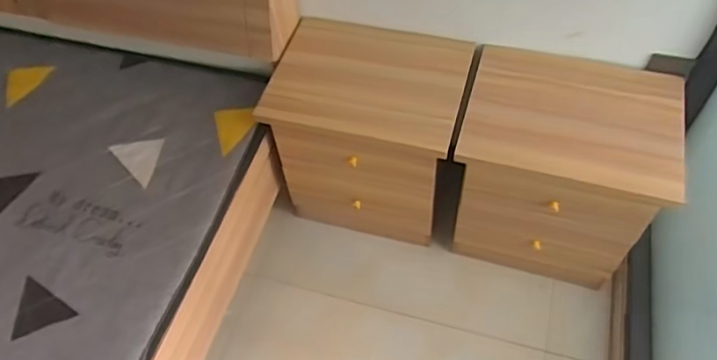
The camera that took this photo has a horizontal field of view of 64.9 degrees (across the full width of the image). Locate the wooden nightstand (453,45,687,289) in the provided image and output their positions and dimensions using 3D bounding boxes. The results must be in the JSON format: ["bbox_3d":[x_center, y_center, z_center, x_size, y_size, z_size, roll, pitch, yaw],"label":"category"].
[{"bbox_3d":[0.492,-0.040,1.433,0.463,0.390,0.364,12,57,13],"label":"wooden nightstand"}]

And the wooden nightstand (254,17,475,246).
[{"bbox_3d":[0.031,-0.134,1.562,0.455,0.439,0.384,9,57,11],"label":"wooden nightstand"}]

